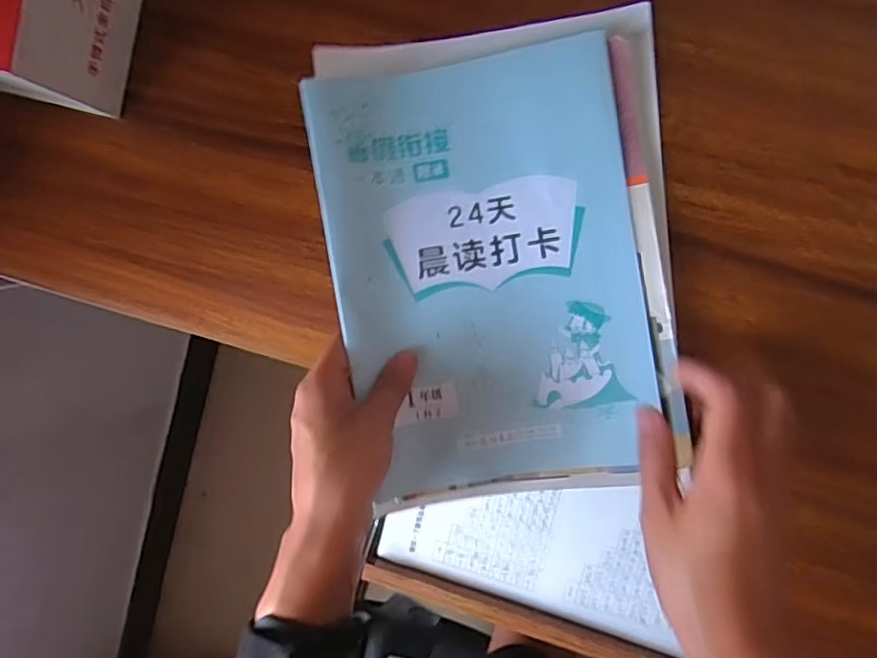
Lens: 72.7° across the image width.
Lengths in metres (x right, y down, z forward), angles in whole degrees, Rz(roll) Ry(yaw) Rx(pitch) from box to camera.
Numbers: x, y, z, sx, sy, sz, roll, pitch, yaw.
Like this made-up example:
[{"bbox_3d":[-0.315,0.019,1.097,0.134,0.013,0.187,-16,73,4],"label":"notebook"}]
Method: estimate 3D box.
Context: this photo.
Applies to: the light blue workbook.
[{"bbox_3d":[0.030,-0.034,0.360,0.177,0.033,0.254,-9,93,9],"label":"light blue workbook"}]

